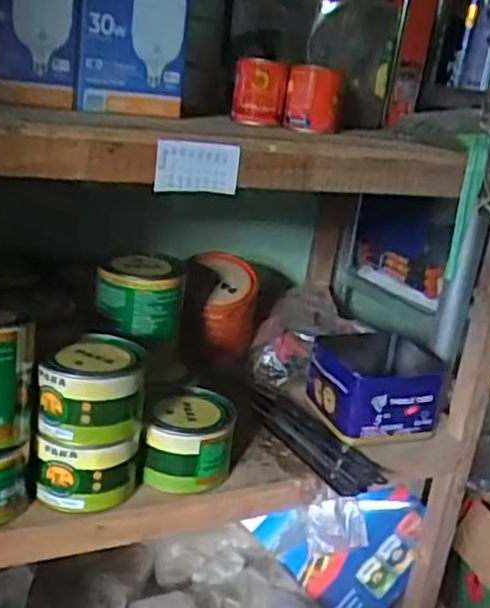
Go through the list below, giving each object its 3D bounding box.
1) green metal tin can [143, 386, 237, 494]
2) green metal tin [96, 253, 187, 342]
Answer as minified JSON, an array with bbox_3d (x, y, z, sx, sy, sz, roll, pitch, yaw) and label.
[{"bbox_3d":[-0.058,0.140,0.767,0.086,0.068,0.104,3,20,-3],"label":"green metal tin can"},{"bbox_3d":[-0.119,-0.009,0.835,0.094,0.078,0.077,4,20,-1],"label":"green metal tin"}]

